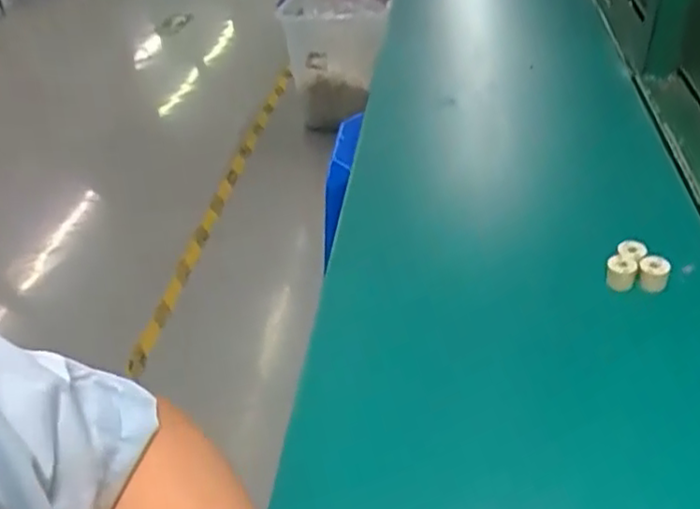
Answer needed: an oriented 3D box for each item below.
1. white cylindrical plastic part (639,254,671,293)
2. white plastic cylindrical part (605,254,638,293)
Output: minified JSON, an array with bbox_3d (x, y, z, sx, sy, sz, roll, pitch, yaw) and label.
[{"bbox_3d":[0.216,0.014,0.485,0.020,0.018,0.019,-4,37,3],"label":"white cylindrical plastic part"},{"bbox_3d":[0.196,0.013,0.493,0.019,0.016,0.022,11,40,20],"label":"white plastic cylindrical part"}]

